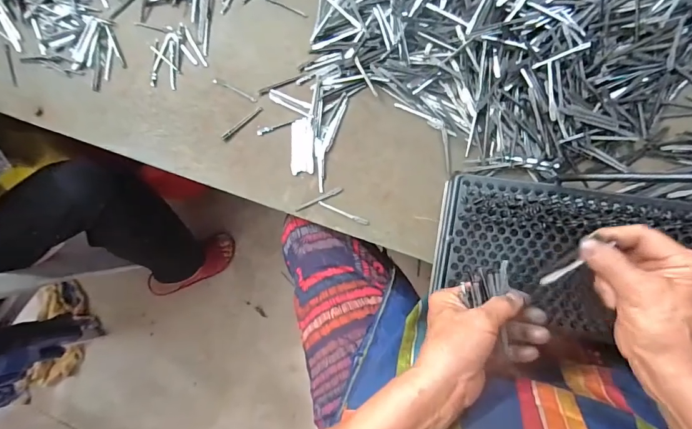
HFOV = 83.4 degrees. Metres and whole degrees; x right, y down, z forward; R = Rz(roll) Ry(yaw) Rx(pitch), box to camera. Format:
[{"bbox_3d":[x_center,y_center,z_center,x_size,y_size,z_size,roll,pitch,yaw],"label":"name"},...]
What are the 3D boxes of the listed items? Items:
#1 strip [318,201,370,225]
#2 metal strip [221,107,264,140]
[{"bbox_3d":[-0.003,-0.001,0.493,0.070,0.004,0.007,22,90,9],"label":"strip"},{"bbox_3d":[-0.140,-0.123,0.521,0.065,0.005,0.008,-38,83,4],"label":"metal strip"}]

